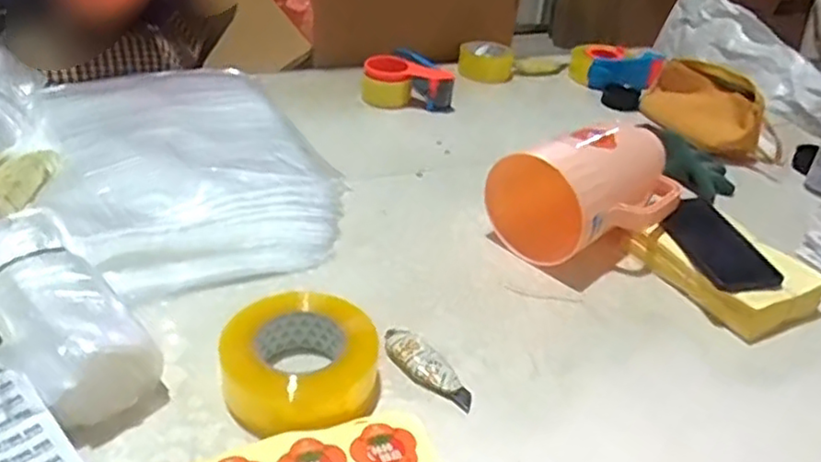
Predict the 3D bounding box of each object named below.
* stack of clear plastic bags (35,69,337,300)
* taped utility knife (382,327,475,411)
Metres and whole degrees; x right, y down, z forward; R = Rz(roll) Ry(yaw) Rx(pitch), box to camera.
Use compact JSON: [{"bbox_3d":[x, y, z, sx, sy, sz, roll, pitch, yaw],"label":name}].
[{"bbox_3d":[-0.300,-0.104,0.910,0.338,0.047,0.527,-16,40,-28],"label":"stack of clear plastic bags"},{"bbox_3d":[0.014,0.128,0.641,0.034,0.018,0.111,-26,46,-38],"label":"taped utility knife"}]

